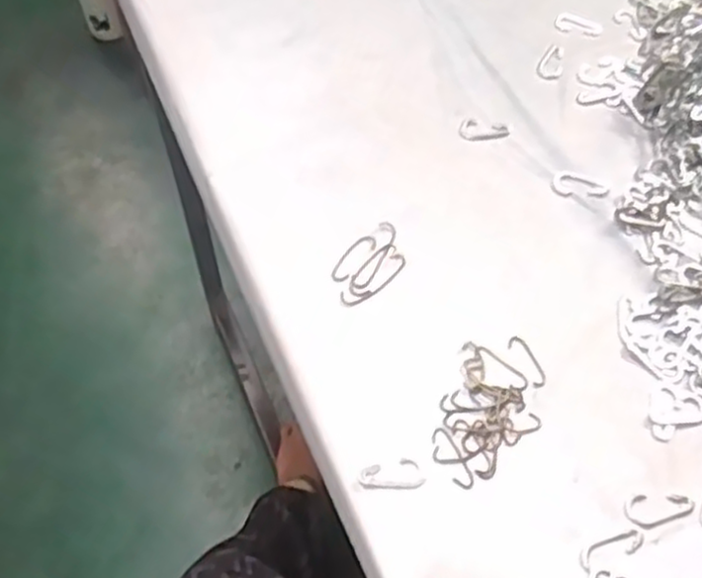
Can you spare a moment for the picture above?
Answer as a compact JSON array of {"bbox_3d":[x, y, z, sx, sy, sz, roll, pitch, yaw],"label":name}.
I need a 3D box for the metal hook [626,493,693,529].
[{"bbox_3d":[0.164,0.116,0.399,0.036,0.004,0.017,-6,58,-5],"label":"metal hook"}]

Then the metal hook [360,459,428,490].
[{"bbox_3d":[0.023,0.100,0.405,0.036,0.004,0.016,-4,57,-4],"label":"metal hook"}]

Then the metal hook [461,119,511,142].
[{"bbox_3d":[0.096,-0.113,0.543,0.035,0.004,0.019,10,58,6],"label":"metal hook"}]

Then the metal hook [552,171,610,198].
[{"bbox_3d":[0.156,-0.070,0.516,0.037,0.004,0.022,29,61,17],"label":"metal hook"}]

